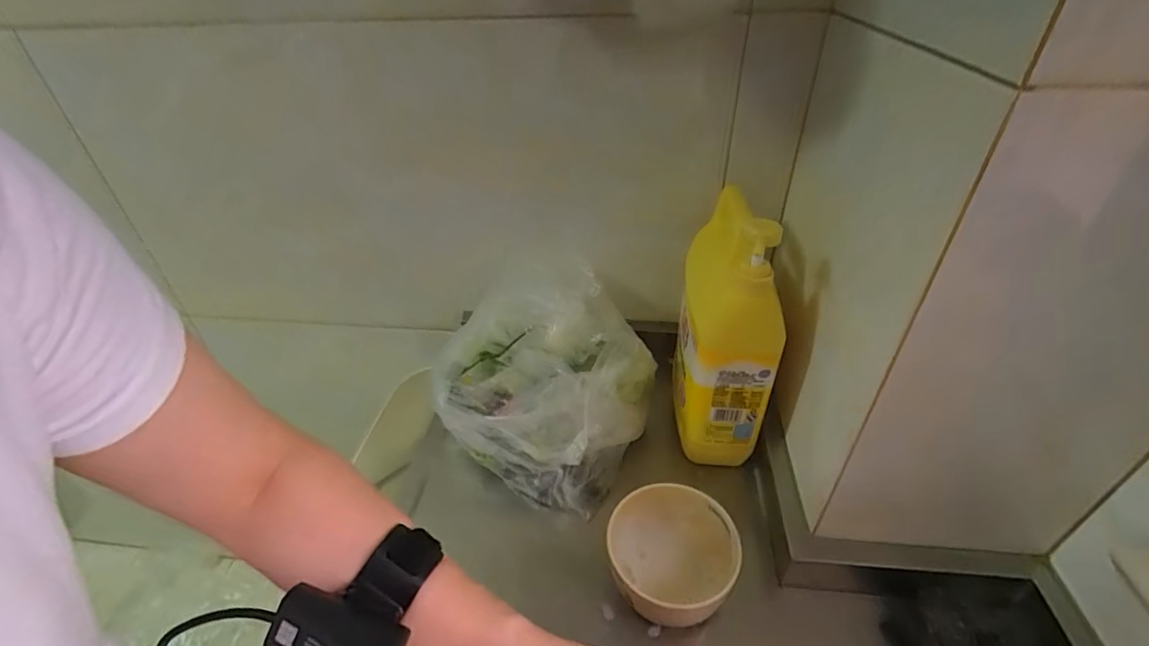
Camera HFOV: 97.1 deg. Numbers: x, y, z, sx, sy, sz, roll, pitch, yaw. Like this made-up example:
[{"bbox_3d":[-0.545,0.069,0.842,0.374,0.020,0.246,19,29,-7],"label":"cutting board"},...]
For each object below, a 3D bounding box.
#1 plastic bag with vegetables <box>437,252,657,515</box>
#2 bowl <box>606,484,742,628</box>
[{"bbox_3d":[-0.026,0.075,0.555,0.191,0.153,0.163,15,40,22],"label":"plastic bag with vegetables"},{"bbox_3d":[0.086,0.207,0.449,0.107,0.063,0.109,4,37,8],"label":"bowl"}]

